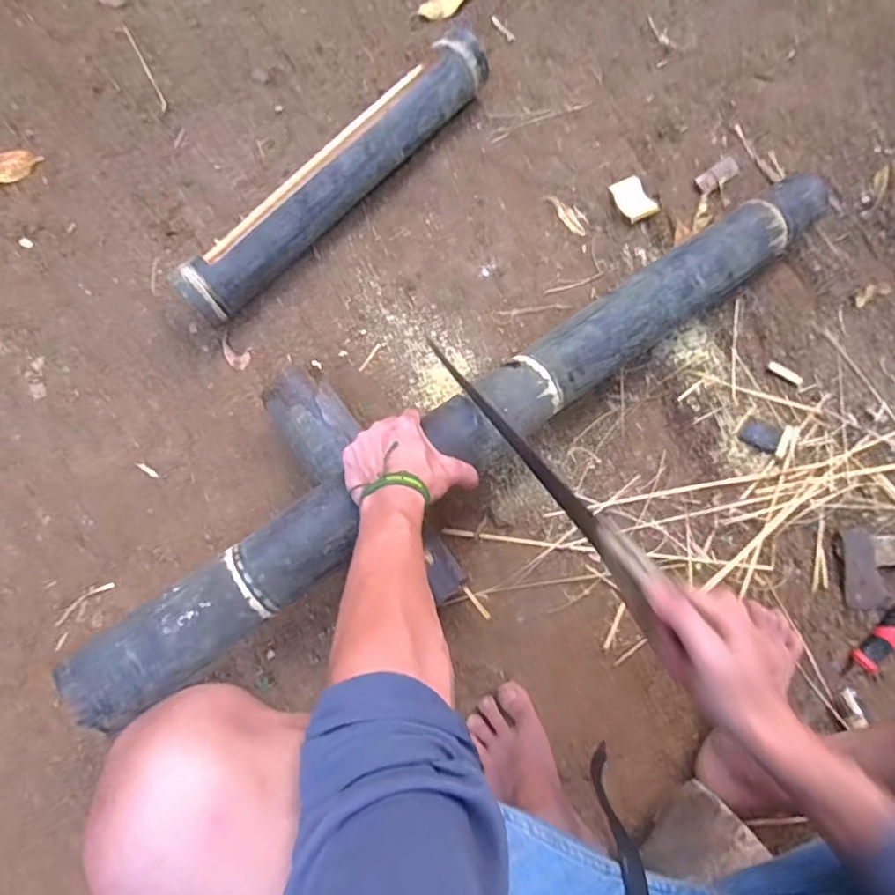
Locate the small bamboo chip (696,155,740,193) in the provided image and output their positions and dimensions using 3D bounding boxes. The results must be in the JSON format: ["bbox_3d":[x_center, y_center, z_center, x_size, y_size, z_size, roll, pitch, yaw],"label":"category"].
[{"bbox_3d":[0.373,-0.376,0.786,0.064,0.014,0.027,-33,81,-6],"label":"small bamboo chip"}]

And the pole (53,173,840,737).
[{"bbox_3d":[0.063,-0.040,0.624,0.960,0.073,0.079,-35,81,-14],"label":"pole"}]

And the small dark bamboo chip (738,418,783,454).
[{"bbox_3d":[0.393,-0.017,0.718,0.046,0.005,0.036,29,81,5],"label":"small dark bamboo chip"}]

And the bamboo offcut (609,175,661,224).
[{"bbox_3d":[0.254,-0.338,0.782,0.046,0.018,0.060,-27,81,-5],"label":"bamboo offcut"}]

